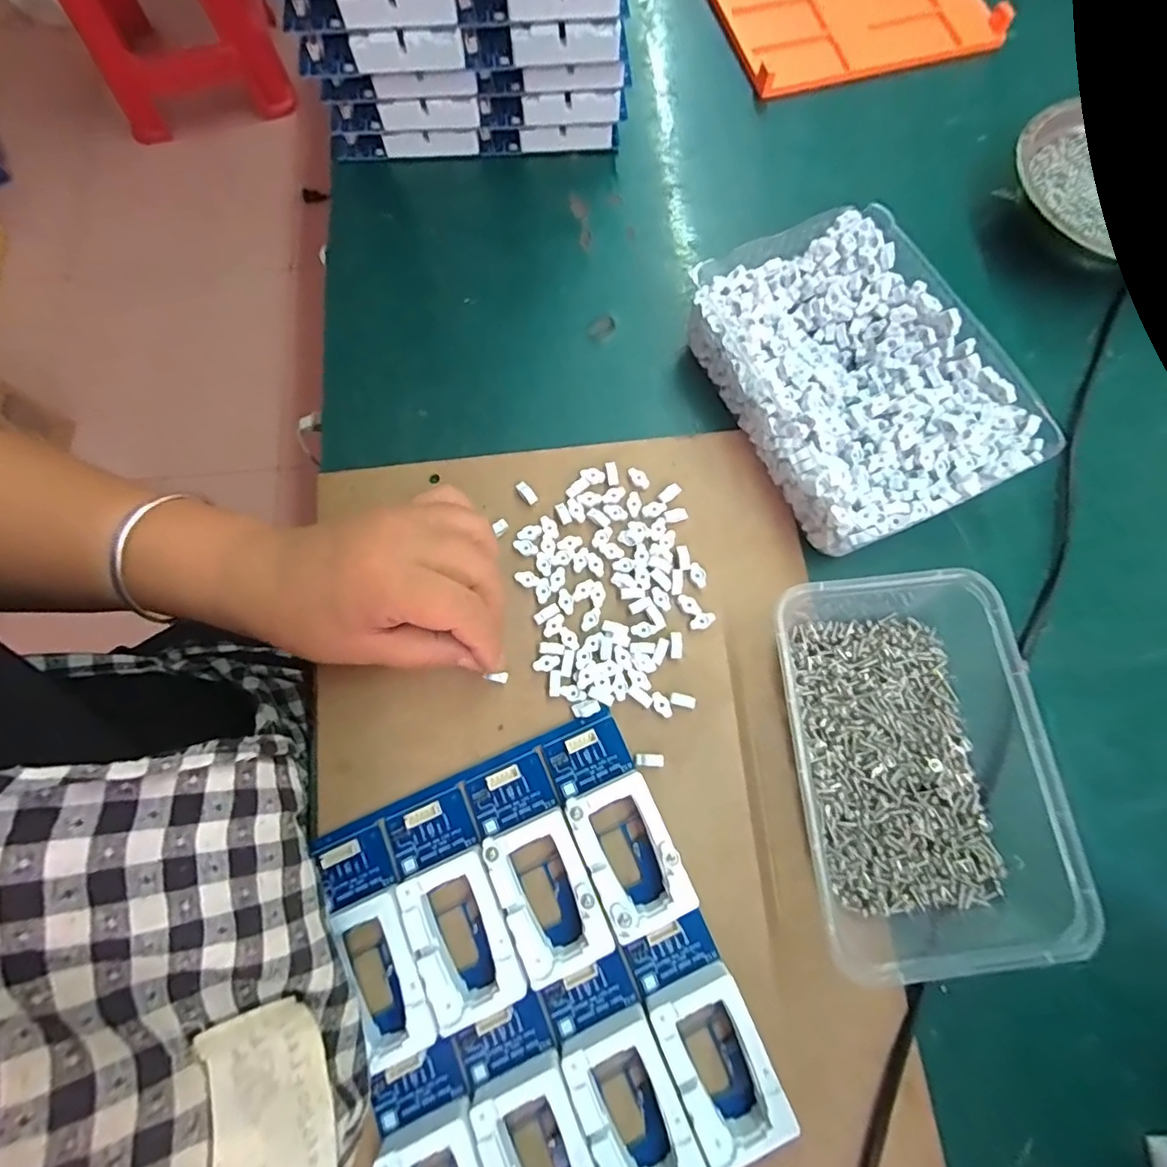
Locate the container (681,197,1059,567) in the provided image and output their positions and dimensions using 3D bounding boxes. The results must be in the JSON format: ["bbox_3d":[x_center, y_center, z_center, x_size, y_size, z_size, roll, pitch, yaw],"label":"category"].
[{"bbox_3d":[0.148,-0.113,0.314,0.123,0.045,0.172,-23,76,-7],"label":"container"}]

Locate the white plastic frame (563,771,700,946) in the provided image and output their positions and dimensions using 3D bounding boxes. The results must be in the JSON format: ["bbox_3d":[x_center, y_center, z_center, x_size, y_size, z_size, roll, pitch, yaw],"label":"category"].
[{"bbox_3d":[0.021,0.124,0.260,0.039,0.019,0.063,-24,76,-7],"label":"white plastic frame"}]

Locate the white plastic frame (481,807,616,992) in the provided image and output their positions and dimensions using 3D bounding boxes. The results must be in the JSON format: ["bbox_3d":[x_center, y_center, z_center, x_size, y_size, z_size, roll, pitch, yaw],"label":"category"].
[{"bbox_3d":[-0.016,0.140,0.256,0.039,0.018,0.063,-23,76,-7],"label":"white plastic frame"}]

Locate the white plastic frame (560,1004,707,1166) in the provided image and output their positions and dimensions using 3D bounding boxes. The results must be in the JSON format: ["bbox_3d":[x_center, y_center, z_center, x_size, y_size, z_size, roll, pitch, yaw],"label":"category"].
[{"bbox_3d":[0.020,0.218,0.236,0.039,0.018,0.065,-23,76,-7],"label":"white plastic frame"}]

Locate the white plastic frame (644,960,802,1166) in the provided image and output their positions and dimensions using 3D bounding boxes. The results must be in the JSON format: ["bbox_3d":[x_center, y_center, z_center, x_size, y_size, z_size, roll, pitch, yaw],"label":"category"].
[{"bbox_3d":[0.057,0.203,0.241,0.040,0.019,0.062,-23,76,-7],"label":"white plastic frame"}]

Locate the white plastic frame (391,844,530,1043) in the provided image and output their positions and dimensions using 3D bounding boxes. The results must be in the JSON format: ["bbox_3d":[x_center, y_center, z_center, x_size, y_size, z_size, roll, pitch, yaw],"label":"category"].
[{"bbox_3d":[-0.053,0.156,0.251,0.040,0.016,0.063,-22,76,-7],"label":"white plastic frame"}]

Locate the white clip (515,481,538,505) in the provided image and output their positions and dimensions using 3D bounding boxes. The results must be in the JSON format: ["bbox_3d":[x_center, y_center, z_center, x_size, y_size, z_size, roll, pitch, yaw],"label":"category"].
[{"bbox_3d":[-0.031,-0.050,0.313,0.007,0.005,0.014,-43,80,-11],"label":"white clip"}]

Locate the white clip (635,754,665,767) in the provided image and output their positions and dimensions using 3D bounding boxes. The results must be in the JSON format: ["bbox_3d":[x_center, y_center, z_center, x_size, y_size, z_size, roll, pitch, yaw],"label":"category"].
[{"bbox_3d":[0.033,0.087,0.278,0.014,0.004,0.006,2,75,0],"label":"white clip"}]

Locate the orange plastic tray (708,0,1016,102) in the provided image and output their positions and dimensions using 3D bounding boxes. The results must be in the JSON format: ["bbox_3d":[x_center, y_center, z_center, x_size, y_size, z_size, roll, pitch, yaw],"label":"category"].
[{"bbox_3d":[0.197,-0.456,0.432,0.199,0.014,0.174,-17,76,-5],"label":"orange plastic tray"}]

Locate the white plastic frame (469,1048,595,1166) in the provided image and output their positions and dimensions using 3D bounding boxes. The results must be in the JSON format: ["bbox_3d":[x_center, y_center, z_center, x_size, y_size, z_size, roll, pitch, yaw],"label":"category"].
[{"bbox_3d":[-0.017,0.235,0.230,0.040,0.017,0.061,-22,76,-7],"label":"white plastic frame"}]

